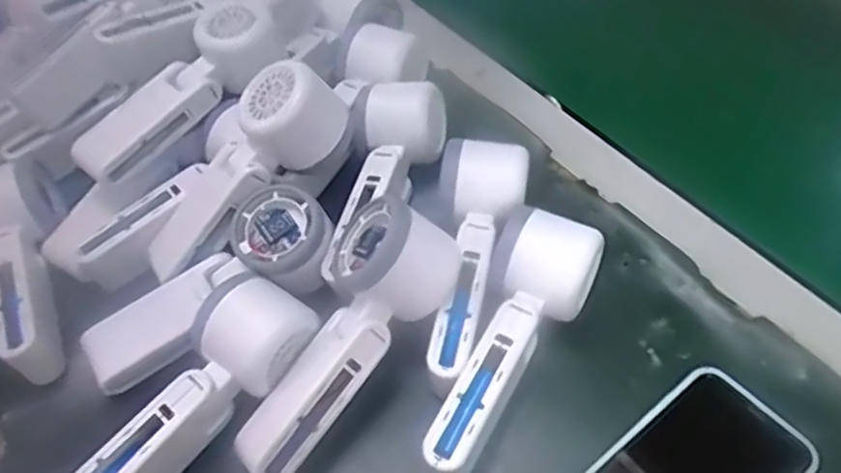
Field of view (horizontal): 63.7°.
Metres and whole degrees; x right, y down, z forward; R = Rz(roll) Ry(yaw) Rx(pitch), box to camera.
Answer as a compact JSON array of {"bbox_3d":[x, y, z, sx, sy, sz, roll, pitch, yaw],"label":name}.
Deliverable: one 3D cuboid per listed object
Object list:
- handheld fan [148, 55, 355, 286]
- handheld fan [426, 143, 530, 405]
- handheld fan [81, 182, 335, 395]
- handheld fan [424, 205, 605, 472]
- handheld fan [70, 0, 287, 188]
[{"bbox_3d":[-0.115,-0.038,0.439,0.160,0.069,0.054,-44,58,1],"label":"handheld fan"},{"bbox_3d":[0.032,0.014,0.403,0.053,0.050,0.162,5,54,9],"label":"handheld fan"},{"bbox_3d":[-0.128,0.035,0.423,0.167,0.054,0.060,-35,56,-2],"label":"handheld fan"},{"bbox_3d":[0.044,0.062,0.381,0.052,0.059,0.158,25,60,22],"label":"handheld fan"},{"bbox_3d":[-0.166,-0.099,0.472,0.165,0.048,0.054,-44,60,-10],"label":"handheld fan"}]

